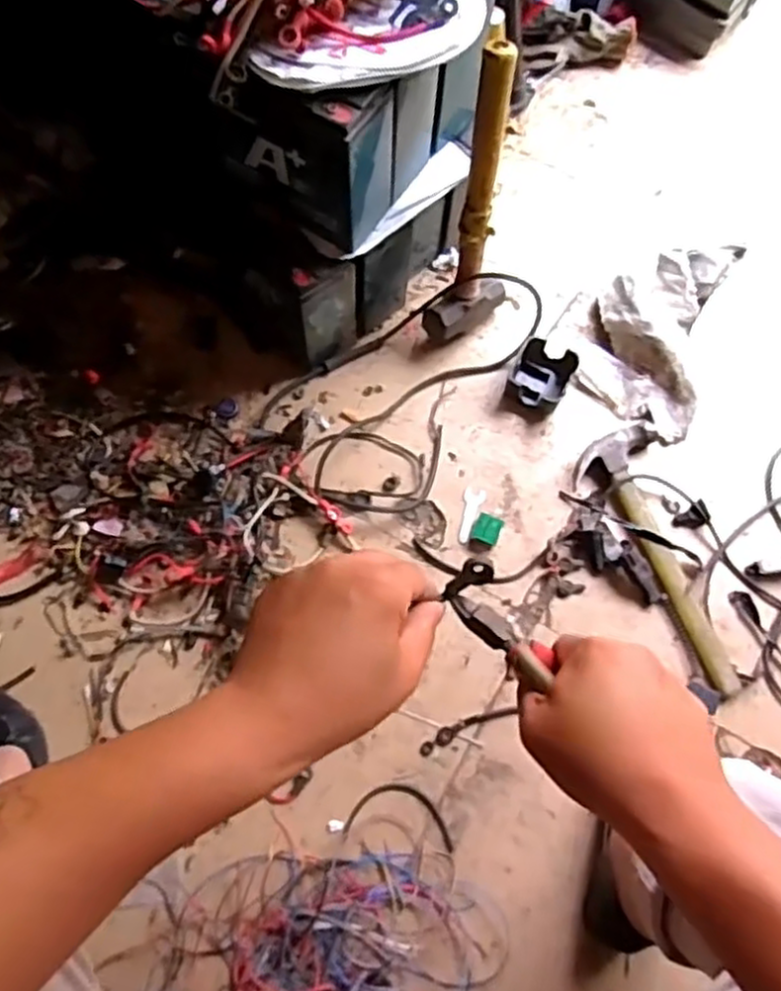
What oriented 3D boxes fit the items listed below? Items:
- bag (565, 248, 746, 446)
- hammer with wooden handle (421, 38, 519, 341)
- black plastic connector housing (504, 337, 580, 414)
[{"bbox_3d":[0.346,-0.236,0.964,0.174,0.059,0.313,21,70,5],"label":"bag"},{"bbox_3d":[0.090,-0.317,0.831,0.117,0.338,0.040,-33,59,-19],"label":"hammer with wooden handle"},{"bbox_3d":[0.188,-0.148,0.931,0.070,0.039,0.085,27,70,7],"label":"black plastic connector housing"}]

